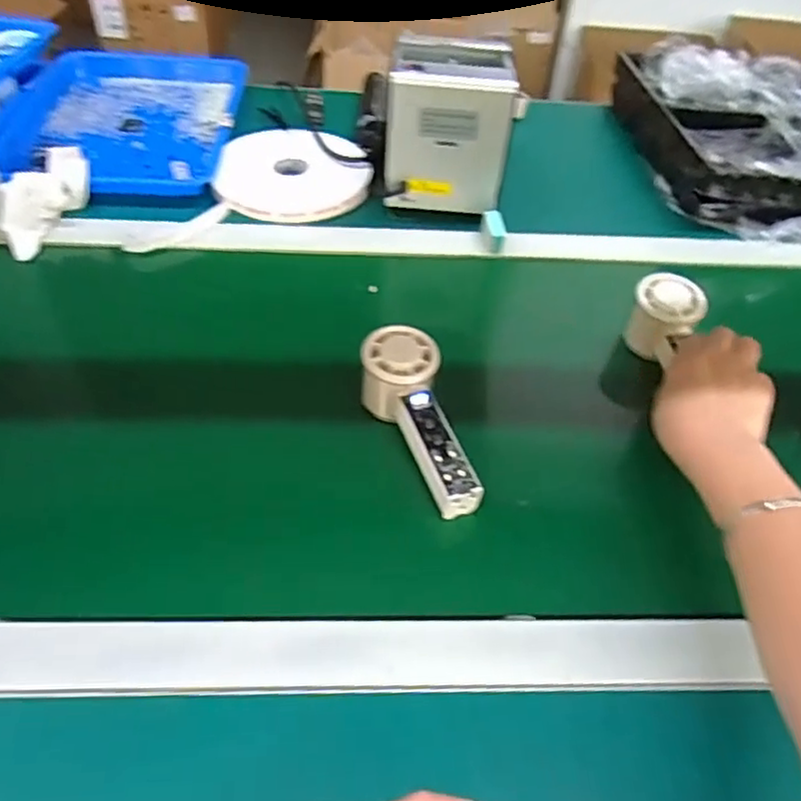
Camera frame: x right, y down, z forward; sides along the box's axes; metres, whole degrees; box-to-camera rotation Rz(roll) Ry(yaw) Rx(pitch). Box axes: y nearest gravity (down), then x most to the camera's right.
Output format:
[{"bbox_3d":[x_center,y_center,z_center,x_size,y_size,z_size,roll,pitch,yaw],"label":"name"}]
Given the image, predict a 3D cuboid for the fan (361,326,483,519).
[{"bbox_3d":[0.014,0.021,0.505,0.054,0.057,0.150,-14,62,-19],"label":"fan"}]

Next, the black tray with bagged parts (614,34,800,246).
[{"bbox_3d":[0.451,-0.336,0.840,0.285,0.088,0.380,-2,46,-9],"label":"black tray with bagged parts"}]

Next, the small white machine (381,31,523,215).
[{"bbox_3d":[0.053,-0.295,0.715,0.128,0.134,0.114,10,46,3],"label":"small white machine"}]

